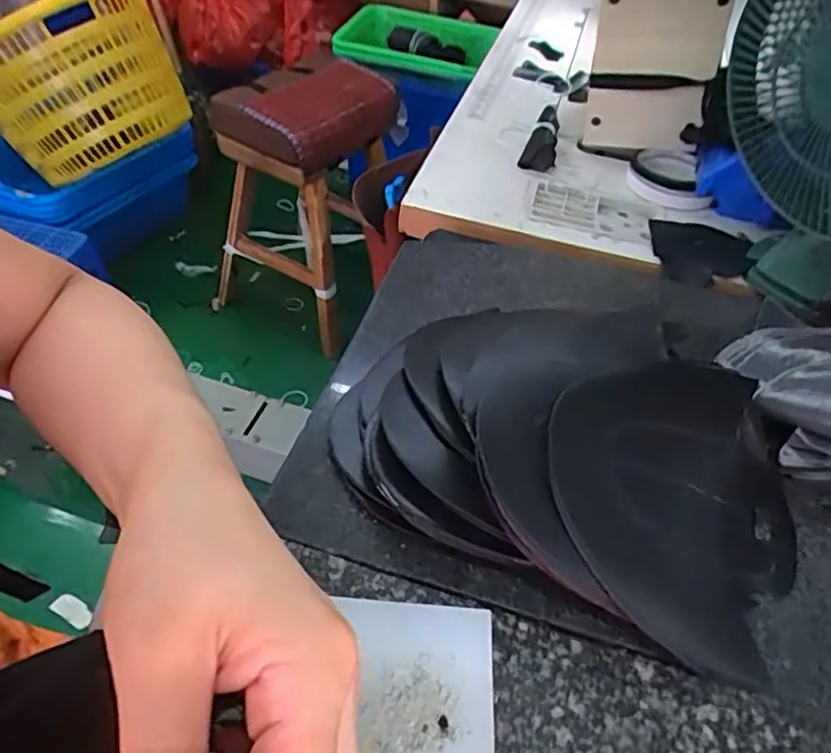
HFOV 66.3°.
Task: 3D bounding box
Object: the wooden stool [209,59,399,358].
[{"bbox_3d":[-0.271,-0.438,1.508,0.351,0.485,0.370,18,48,10],"label":"wooden stool"}]

